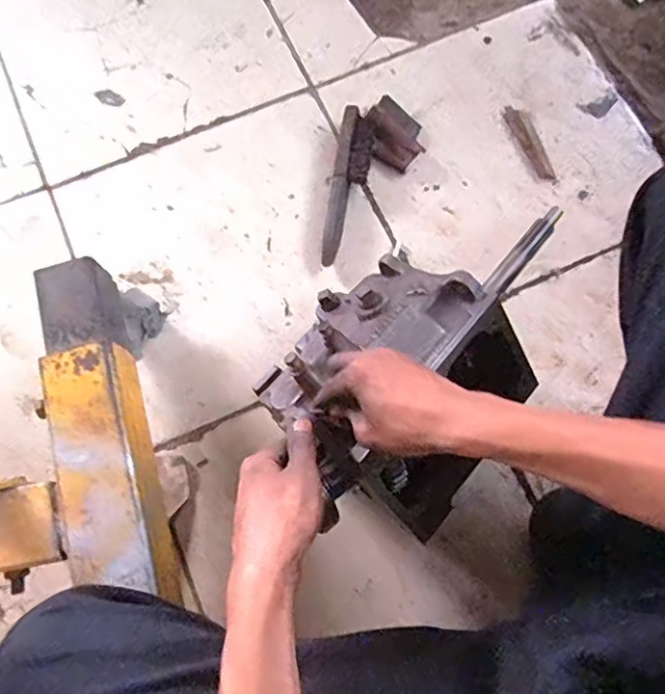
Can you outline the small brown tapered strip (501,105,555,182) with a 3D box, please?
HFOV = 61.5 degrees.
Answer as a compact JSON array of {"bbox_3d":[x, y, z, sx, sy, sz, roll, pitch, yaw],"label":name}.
[{"bbox_3d":[0.276,-0.286,0.780,0.028,0.005,0.124,-22,76,-5],"label":"small brown tapered strip"}]

